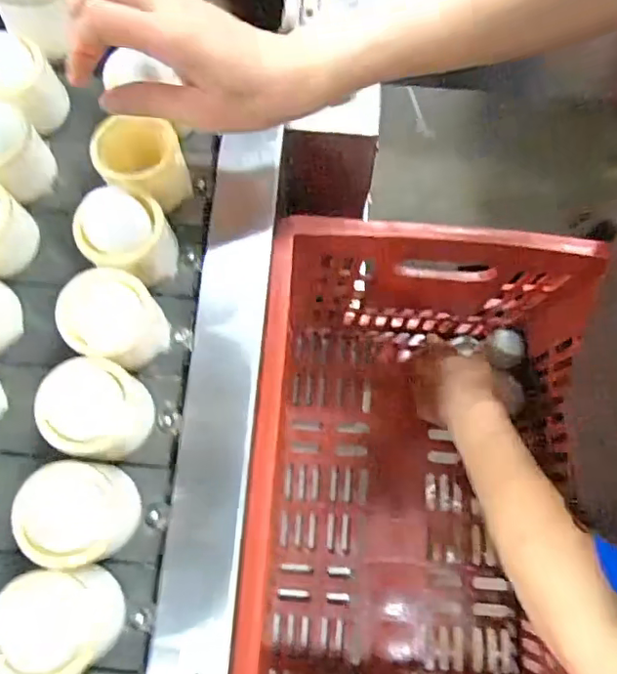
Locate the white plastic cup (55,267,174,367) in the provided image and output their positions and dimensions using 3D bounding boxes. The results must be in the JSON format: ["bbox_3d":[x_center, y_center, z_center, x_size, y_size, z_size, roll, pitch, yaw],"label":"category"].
[{"bbox_3d":[-0.135,-0.013,0.382,0.056,0.052,0.061,0,79,1],"label":"white plastic cup"}]

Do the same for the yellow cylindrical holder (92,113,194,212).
[{"bbox_3d":[-0.125,-0.129,0.414,0.062,0.045,0.061,-20,80,-3],"label":"yellow cylindrical holder"}]

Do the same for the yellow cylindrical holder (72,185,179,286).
[{"bbox_3d":[-0.132,-0.073,0.403,0.066,0.055,0.066,2,81,-13],"label":"yellow cylindrical holder"}]

